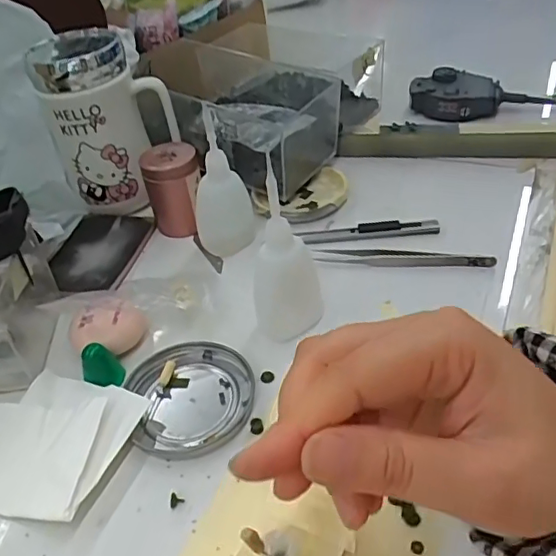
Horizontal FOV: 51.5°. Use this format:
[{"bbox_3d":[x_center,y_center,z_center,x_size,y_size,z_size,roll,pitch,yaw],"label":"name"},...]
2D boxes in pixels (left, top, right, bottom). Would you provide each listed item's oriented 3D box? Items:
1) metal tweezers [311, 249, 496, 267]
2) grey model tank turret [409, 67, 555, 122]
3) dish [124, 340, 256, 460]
[{"bbox_3d":[0.089,-0.016,0.416,0.127,0.007,0.012,5,42,14],"label":"metal tweezers"},{"bbox_3d":[0.226,-0.179,0.566,0.187,0.032,0.050,5,42,14],"label":"grey model tank turret"},{"bbox_3d":[-0.051,0.070,0.346,0.072,0.012,0.077,-4,41,3],"label":"dish"}]

